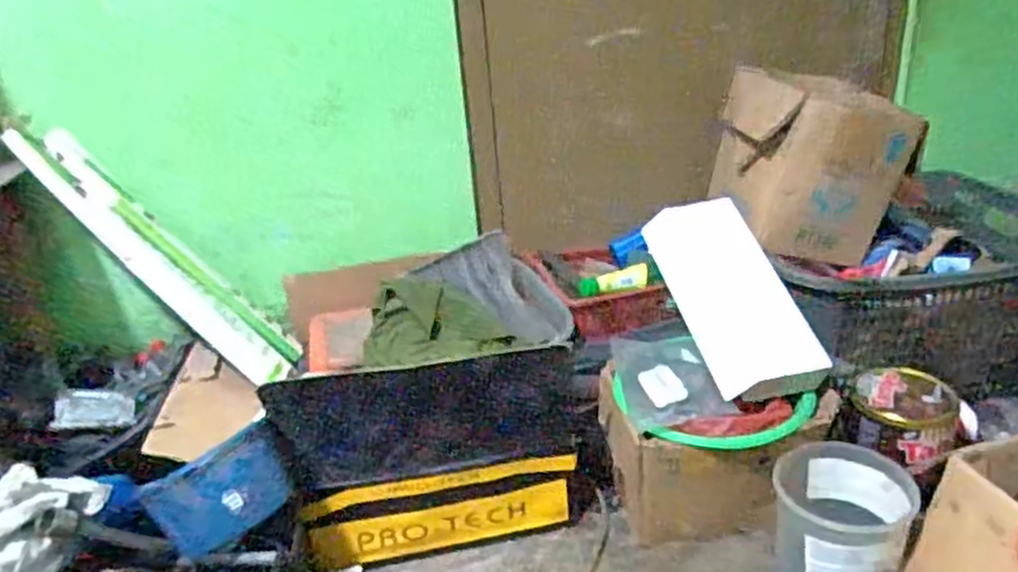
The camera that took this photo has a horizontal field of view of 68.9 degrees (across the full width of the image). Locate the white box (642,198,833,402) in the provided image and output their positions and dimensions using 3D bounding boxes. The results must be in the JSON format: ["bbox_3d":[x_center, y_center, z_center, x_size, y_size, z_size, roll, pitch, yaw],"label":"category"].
[{"bbox_3d":[0.328,0.008,1.114,0.150,0.055,0.347,-11,54,-12],"label":"white box"}]

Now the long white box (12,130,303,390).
[{"bbox_3d":[-0.511,-0.038,1.104,0.065,0.498,0.093,-36,23,10],"label":"long white box"}]

